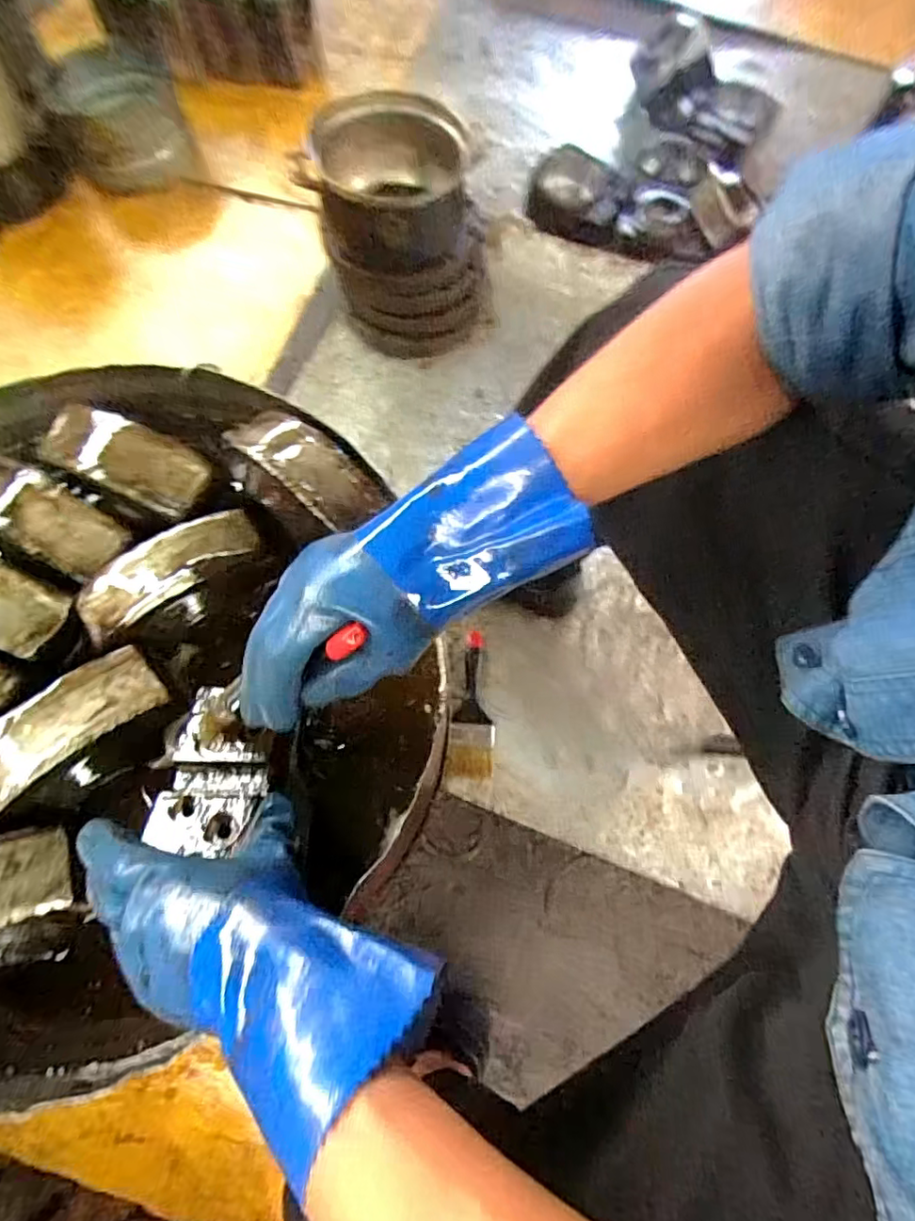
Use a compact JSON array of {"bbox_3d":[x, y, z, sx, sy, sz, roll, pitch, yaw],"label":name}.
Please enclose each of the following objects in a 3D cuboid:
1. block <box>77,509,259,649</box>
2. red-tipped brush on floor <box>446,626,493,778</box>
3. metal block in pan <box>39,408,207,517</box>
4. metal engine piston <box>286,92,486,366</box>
[{"bbox_3d":[-0.245,-0.035,0.484,0.154,0.030,0.055,-31,72,-11],"label":"block"},{"bbox_3d":[0.022,0.130,0.797,0.059,0.023,0.193,4,69,1],"label":"red-tipped brush on floor"},{"bbox_3d":[-0.308,-0.142,0.521,0.159,0.033,0.063,21,71,8],"label":"metal block in pan"},{"bbox_3d":[-0.091,-0.631,0.995,0.277,0.295,0.244,5,69,2],"label":"metal engine piston"}]

